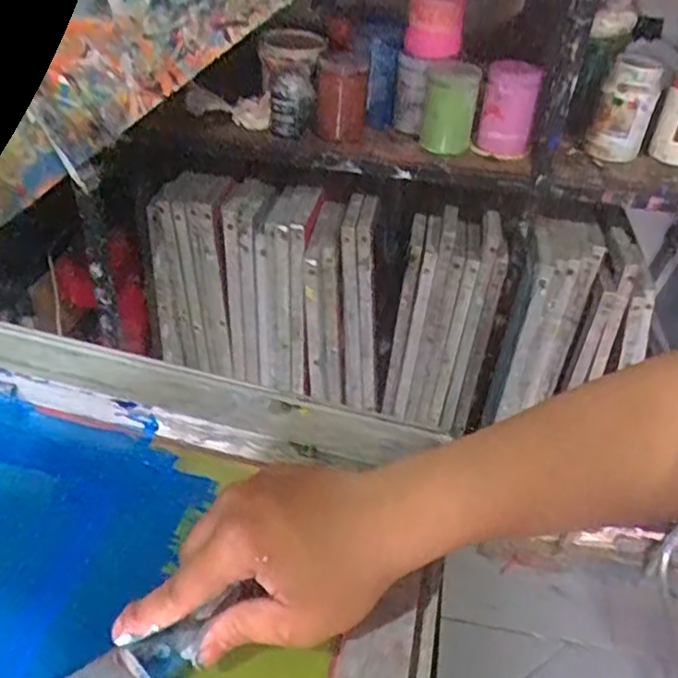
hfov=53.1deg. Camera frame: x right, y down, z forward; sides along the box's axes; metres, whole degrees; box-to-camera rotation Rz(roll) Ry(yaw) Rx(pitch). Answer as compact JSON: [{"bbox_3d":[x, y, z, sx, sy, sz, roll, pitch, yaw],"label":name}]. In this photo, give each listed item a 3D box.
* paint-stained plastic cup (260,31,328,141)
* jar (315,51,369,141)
[{"bbox_3d":[-0.083,-0.458,1.197,0.108,0.156,0.122,5,39,-1],"label":"paint-stained plastic cup"},{"bbox_3d":[0.005,-0.429,1.180,0.087,0.124,0.093,6,39,1],"label":"jar"}]

